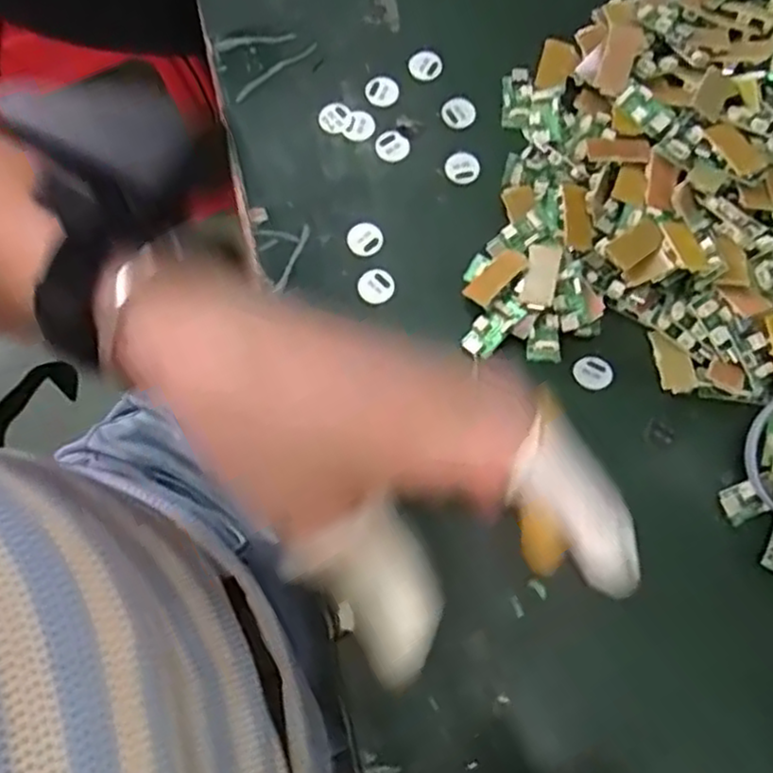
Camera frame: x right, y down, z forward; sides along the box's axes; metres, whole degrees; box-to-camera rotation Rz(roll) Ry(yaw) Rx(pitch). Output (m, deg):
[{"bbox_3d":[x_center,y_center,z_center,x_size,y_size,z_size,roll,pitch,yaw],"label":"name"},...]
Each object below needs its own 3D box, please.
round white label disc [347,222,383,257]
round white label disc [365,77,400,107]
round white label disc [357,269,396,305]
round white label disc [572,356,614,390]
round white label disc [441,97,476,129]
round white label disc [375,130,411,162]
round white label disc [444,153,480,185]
[{"bbox_3d":[-0.010,-0.072,0.349,0.017,0.004,0.017,0,75,2],"label":"round white label disc"},{"bbox_3d":[-0.002,-0.155,0.376,0.017,0.004,0.017,0,75,2],"label":"round white label disc"},{"bbox_3d":[-0.005,-0.048,0.342,0.017,0.004,0.017,0,75,2],"label":"round white label disc"},{"bbox_3d":[0.094,-0.007,0.325,0.017,0.004,0.016,0,75,2],"label":"round white label disc"},{"bbox_3d":[0.037,-0.142,0.373,0.017,0.004,0.017,0,75,2],"label":"round white label disc"},{"bbox_3d":[0.003,-0.123,0.365,0.017,0.004,0.017,0,75,2],"label":"round white label disc"},{"bbox_3d":[0.038,-0.111,0.362,0.017,0.004,0.016,0,75,2],"label":"round white label disc"}]

